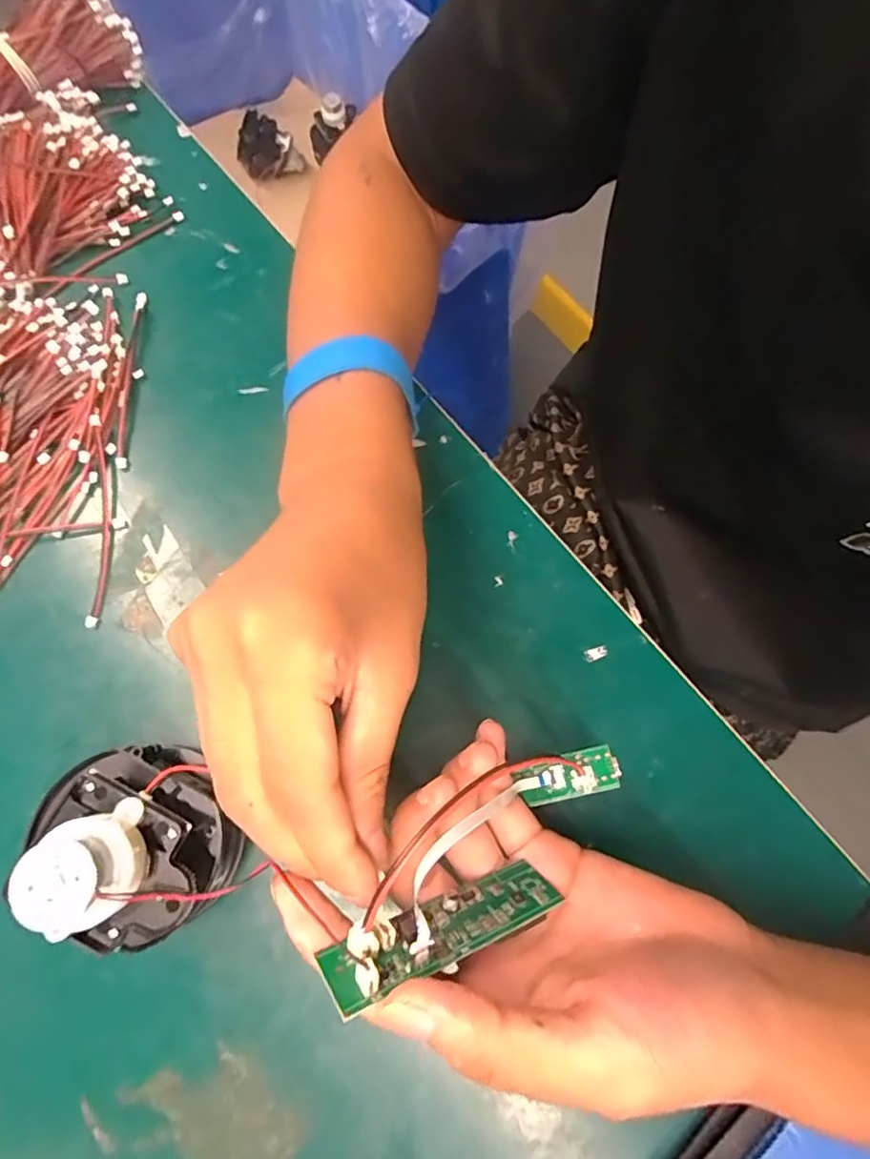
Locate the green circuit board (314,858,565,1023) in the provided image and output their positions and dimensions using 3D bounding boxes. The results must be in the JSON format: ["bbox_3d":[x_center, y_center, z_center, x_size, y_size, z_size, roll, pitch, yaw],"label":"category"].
[{"bbox_3d":[0.005,0.107,0.179,0.080,0.020,0.009,-3,109,-35],"label":"green circuit board"}]

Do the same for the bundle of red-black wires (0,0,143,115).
[{"bbox_3d":[-0.242,-0.305,0.337,0.050,0.051,0.128,43,76,10],"label":"bundle of red-black wires"}]

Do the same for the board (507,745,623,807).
[{"bbox_3d":[0.053,0.080,0.231,0.041,0.004,0.018,-19,52,10],"label":"board"}]

